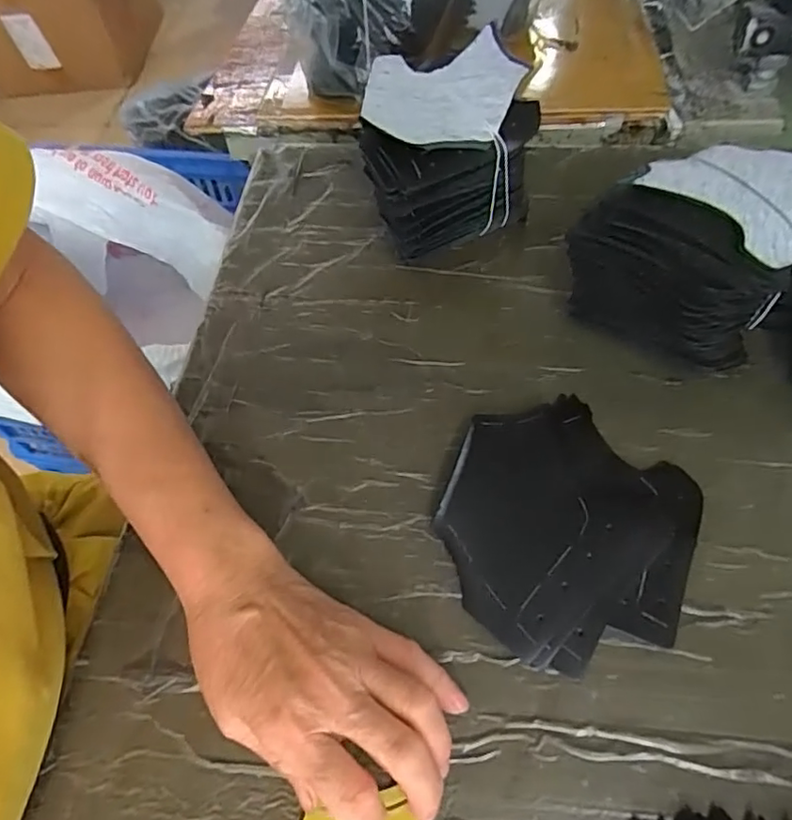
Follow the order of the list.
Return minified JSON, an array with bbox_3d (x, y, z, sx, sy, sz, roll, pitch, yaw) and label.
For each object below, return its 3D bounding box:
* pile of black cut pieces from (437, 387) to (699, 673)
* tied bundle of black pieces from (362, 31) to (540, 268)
[{"bbox_3d":[0.096,0.063,0.326,0.136,0.015,0.152,19,61,14],"label":"pile of black cut pieces"},{"bbox_3d":[0.036,-0.181,0.422,0.120,0.108,0.118,-6,58,-1],"label":"tied bundle of black pieces"}]

